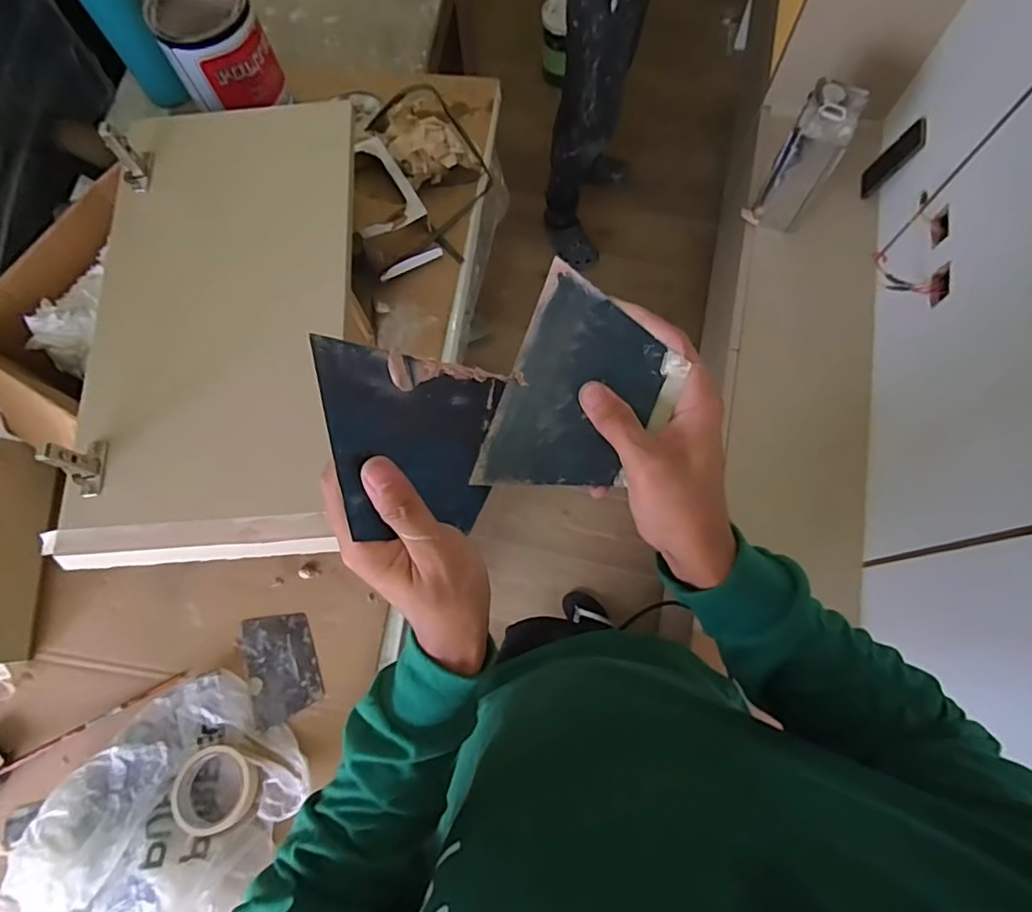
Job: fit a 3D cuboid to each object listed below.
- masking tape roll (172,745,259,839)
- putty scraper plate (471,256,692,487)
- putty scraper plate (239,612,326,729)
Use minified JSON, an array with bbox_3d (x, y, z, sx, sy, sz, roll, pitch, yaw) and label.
[{"bbox_3d":[-0.374,0.415,0.688,0.099,0.018,0.096,-1,73,2],"label":"masking tape roll"},{"bbox_3d":[0.039,-0.038,0.335,0.087,0.011,0.133,20,92,4],"label":"putty scraper plate"},{"bbox_3d":[-0.317,0.284,0.751,0.089,0.006,0.139,-18,70,-7],"label":"putty scraper plate"}]

